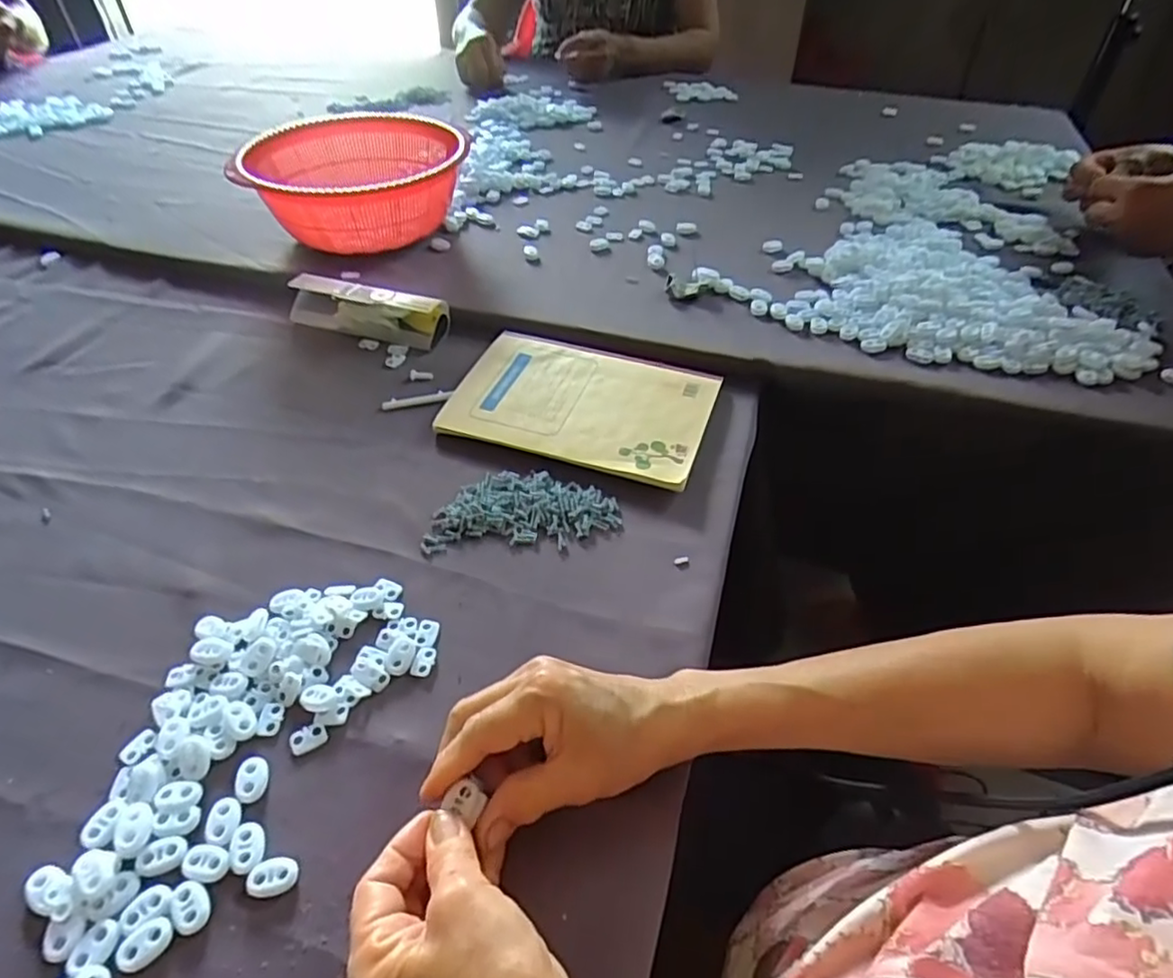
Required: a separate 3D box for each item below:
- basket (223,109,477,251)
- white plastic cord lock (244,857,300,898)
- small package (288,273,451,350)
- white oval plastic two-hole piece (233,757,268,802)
[{"bbox_3d":[-0.245,-0.328,0.727,0.222,0.099,0.250,-13,48,-12],"label":"basket"},{"bbox_3d":[-0.149,0.185,0.316,0.023,0.004,0.016,-6,47,-6],"label":"white plastic cord lock"},{"bbox_3d":[-0.210,-0.172,0.633,0.156,0.037,0.044,14,48,14],"label":"small package"},{"bbox_3d":[-0.173,0.149,0.342,0.015,0.004,0.023,-10,47,-9],"label":"white oval plastic two-hole piece"}]

